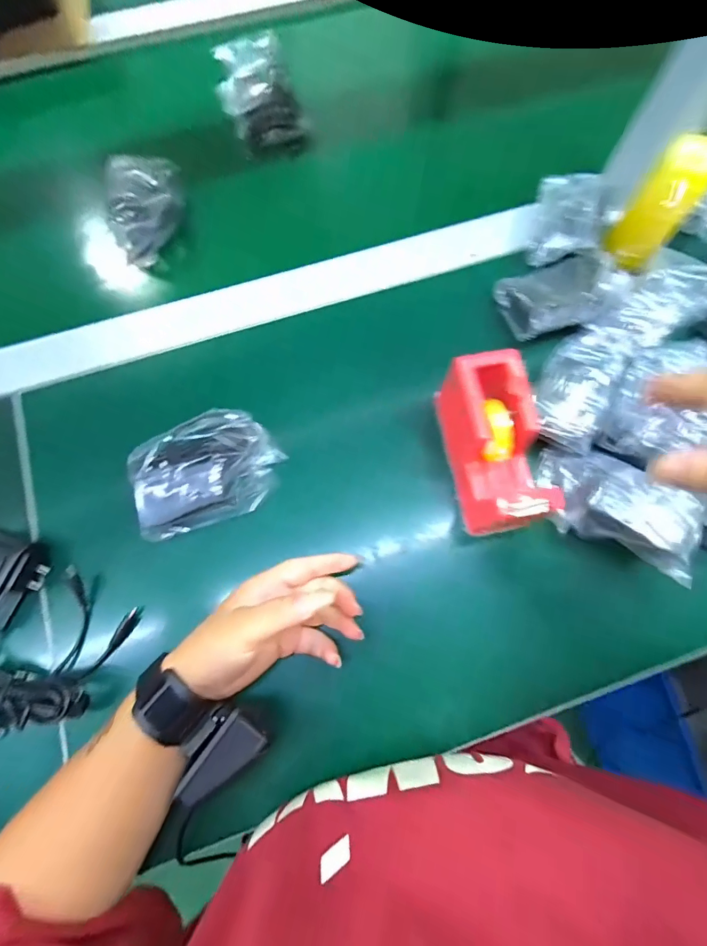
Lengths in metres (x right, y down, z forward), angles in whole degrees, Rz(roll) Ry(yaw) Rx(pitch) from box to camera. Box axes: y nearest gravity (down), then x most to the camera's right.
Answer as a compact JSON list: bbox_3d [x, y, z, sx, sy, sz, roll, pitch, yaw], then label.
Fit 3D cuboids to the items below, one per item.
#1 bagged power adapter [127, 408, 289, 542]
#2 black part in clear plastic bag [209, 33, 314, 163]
[{"bbox_3d":[-0.122,0.002,0.345,0.118,0.044,0.078,-29,73,-8],"label":"bagged power adapter"},{"bbox_3d":[-0.112,-0.444,0.489,0.077,0.072,0.118,-24,73,-6],"label":"black part in clear plastic bag"}]

